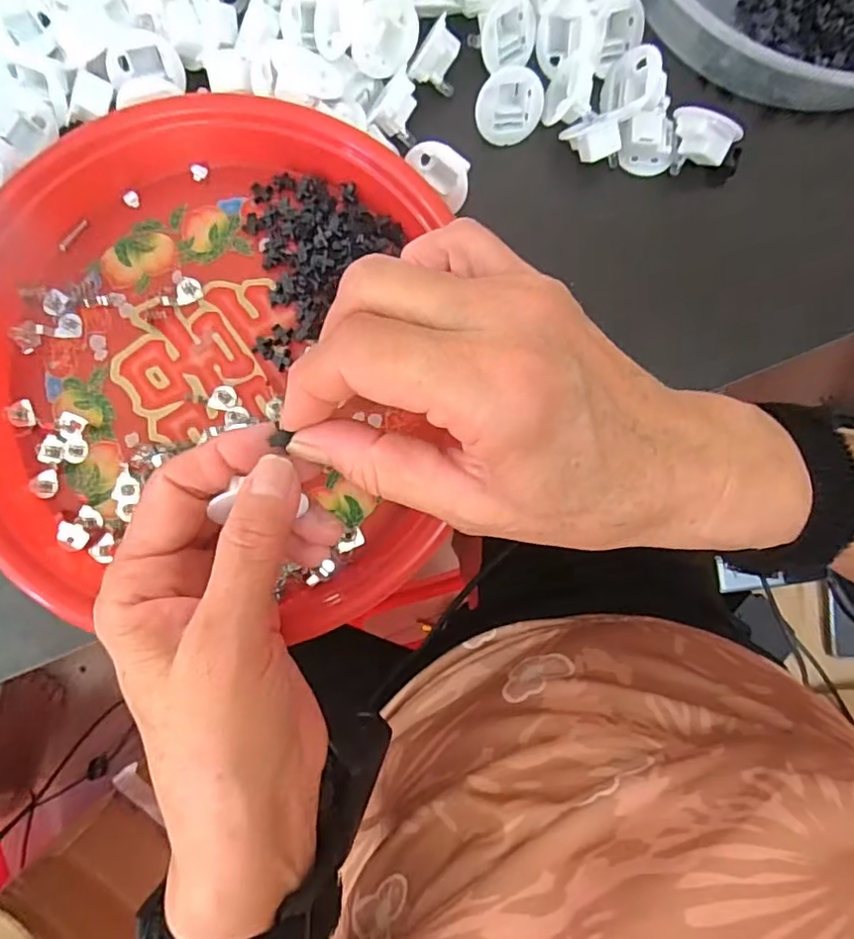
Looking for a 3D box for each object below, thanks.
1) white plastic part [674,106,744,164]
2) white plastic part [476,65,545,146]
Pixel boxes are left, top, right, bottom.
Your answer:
[{"bbox_3d":[0.132,-0.160,0.281,0.031,0.026,0.014,28,86,0],"label":"white plastic part"},{"bbox_3d":[0.039,-0.176,0.284,0.032,0.013,0.032,-9,131,-11],"label":"white plastic part"}]

